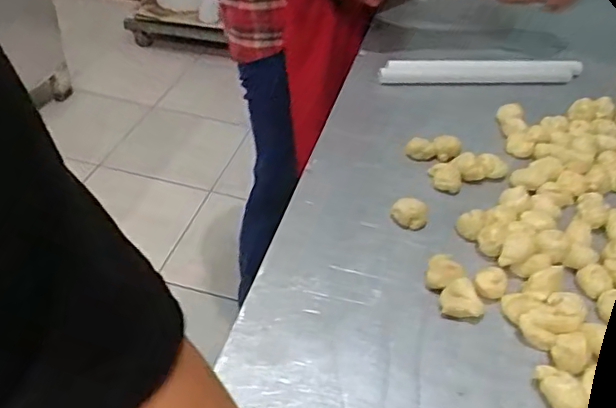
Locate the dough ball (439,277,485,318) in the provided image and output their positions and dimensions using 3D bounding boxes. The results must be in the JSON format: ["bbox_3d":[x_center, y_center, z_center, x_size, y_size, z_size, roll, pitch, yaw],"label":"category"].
[{"bbox_3d":[0.126,0.078,0.478,0.032,0.018,0.031,3,41,-2],"label":"dough ball"}]

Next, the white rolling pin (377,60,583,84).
[{"bbox_3d":[0.232,-0.177,0.781,0.280,0.027,0.026,-3,41,-8],"label":"white rolling pin"}]

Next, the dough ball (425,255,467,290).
[{"bbox_3d":[0.117,0.060,0.495,0.030,0.022,0.027,16,42,13],"label":"dough ball"}]

